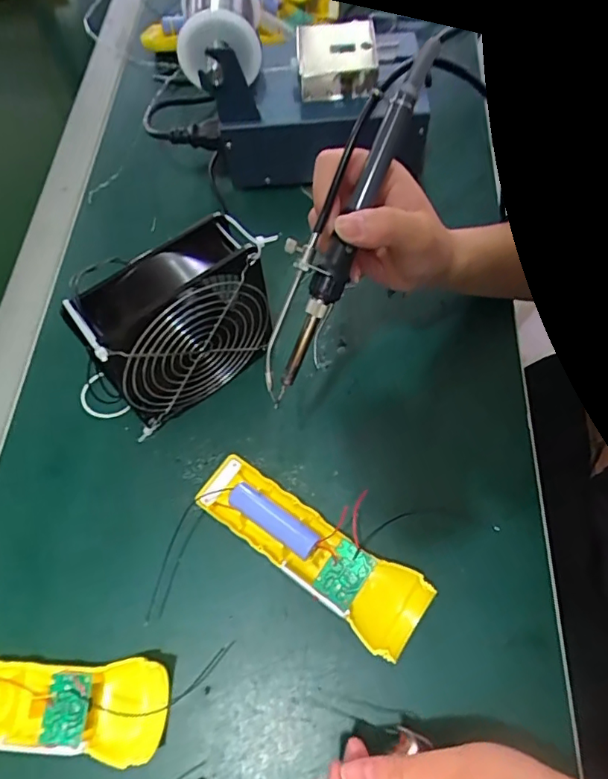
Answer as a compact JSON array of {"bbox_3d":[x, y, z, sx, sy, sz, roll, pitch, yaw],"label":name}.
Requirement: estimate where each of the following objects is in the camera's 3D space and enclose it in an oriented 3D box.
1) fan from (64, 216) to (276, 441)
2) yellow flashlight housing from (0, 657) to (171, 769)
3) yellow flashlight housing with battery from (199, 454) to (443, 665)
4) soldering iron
[{"bbox_3d":[-0.081,-0.041,0.365,0.131,0.125,0.044,-39,68,-12],"label":"fan"},{"bbox_3d":[-0.165,0.188,0.308,0.168,0.025,0.050,-1,64,3],"label":"yellow flashlight housing"},{"bbox_3d":[0.004,0.103,0.346,0.163,0.034,0.050,36,71,18],"label":"yellow flashlight housing with battery"},{"bbox_3d":[0.018,-0.091,0.292,0.031,0.019,0.209,26,101,11],"label":"soldering iron"}]

